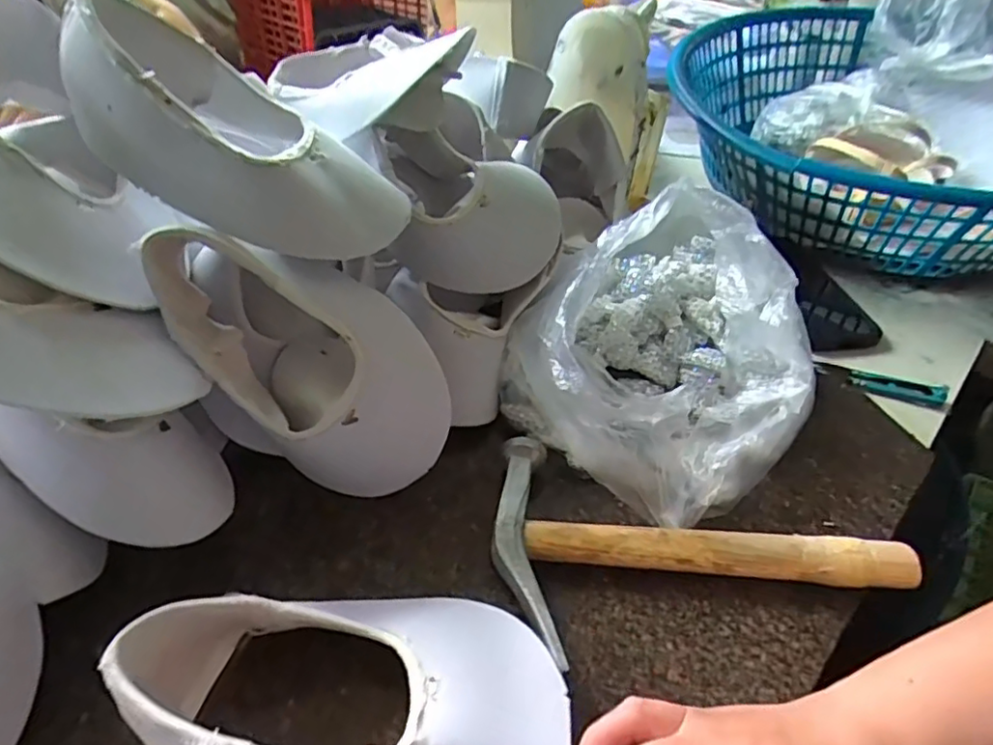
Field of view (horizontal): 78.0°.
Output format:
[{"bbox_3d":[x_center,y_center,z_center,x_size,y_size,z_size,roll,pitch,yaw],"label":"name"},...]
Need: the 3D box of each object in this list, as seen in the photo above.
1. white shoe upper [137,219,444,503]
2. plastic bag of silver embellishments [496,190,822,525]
[{"bbox_3d":[-0.112,-0.008,0.361,0.115,0.193,0.065,-51,22,-7],"label":"white shoe upper"},{"bbox_3d":[0.126,-0.030,0.430,0.191,0.133,0.241,33,50,30],"label":"plastic bag of silver embellishments"}]

